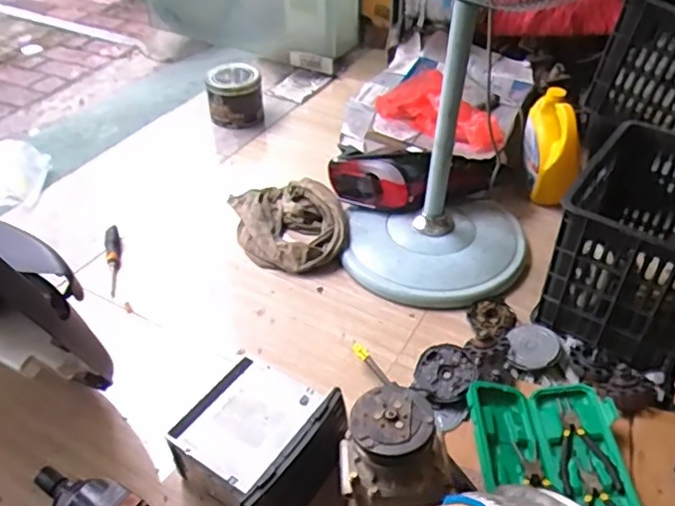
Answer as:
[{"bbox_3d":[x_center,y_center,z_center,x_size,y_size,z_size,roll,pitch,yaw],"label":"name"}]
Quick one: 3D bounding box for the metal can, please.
[{"bbox_3d":[-0.304,-0.455,1.807,0.157,0.162,0.172,-8,42,-8],"label":"metal can"}]

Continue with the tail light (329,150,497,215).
[{"bbox_3d":[0.157,-0.154,1.297,0.351,0.113,0.109,3,42,4],"label":"tail light"}]

